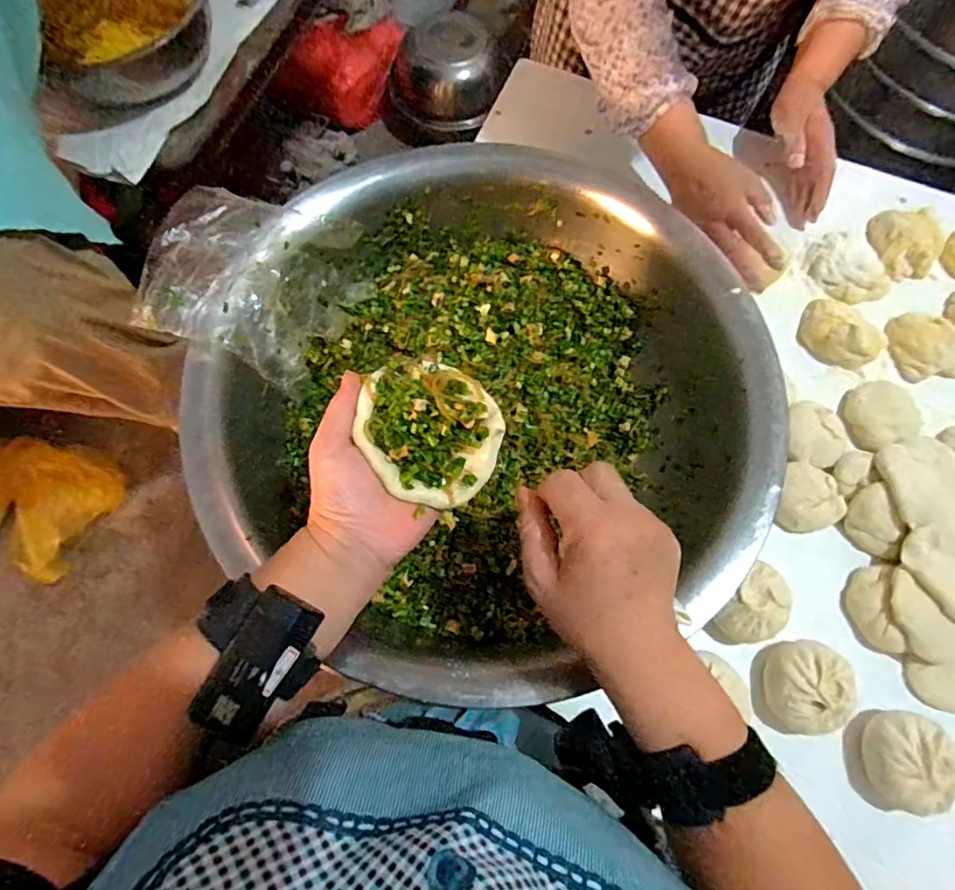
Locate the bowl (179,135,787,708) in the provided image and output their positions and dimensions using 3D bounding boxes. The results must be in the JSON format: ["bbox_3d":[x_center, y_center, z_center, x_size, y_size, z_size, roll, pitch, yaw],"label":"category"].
[{"bbox_3d":[0.002,-0.045,0.477,0.441,0.141,0.405,0,72,-1],"label":"bowl"}]

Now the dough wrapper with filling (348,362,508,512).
[{"bbox_3d":[-0.031,-0.014,0.355,0.097,0.027,0.089,0,72,-1],"label":"dough wrapper with filling"}]

